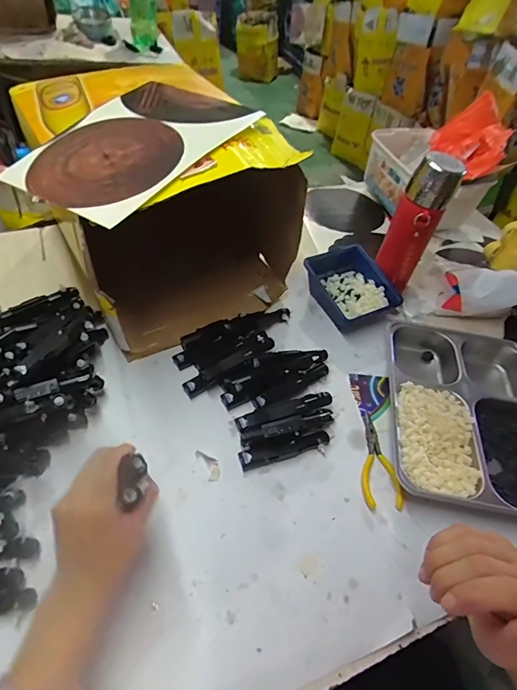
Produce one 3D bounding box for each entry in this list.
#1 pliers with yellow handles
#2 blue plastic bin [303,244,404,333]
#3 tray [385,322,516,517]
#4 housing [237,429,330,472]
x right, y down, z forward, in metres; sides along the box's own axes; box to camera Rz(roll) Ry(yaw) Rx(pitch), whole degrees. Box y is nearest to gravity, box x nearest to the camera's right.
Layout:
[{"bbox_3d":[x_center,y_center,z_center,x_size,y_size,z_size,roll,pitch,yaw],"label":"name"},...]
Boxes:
[{"bbox_3d":[0.148,0.148,0.511,0.048,0.021,0.123,0,51,-6],"label":"pliers with yellow handles"},{"bbox_3d":[0.153,-0.095,0.674,0.115,0.062,0.139,-21,56,-22],"label":"blue plastic bin"},{"bbox_3d":[0.286,0.087,0.554,0.219,0.049,0.291,10,50,2],"label":"tray"},{"bbox_3d":[0.034,0.132,0.509,0.120,0.028,0.026,-15,54,-17],"label":"housing"}]

